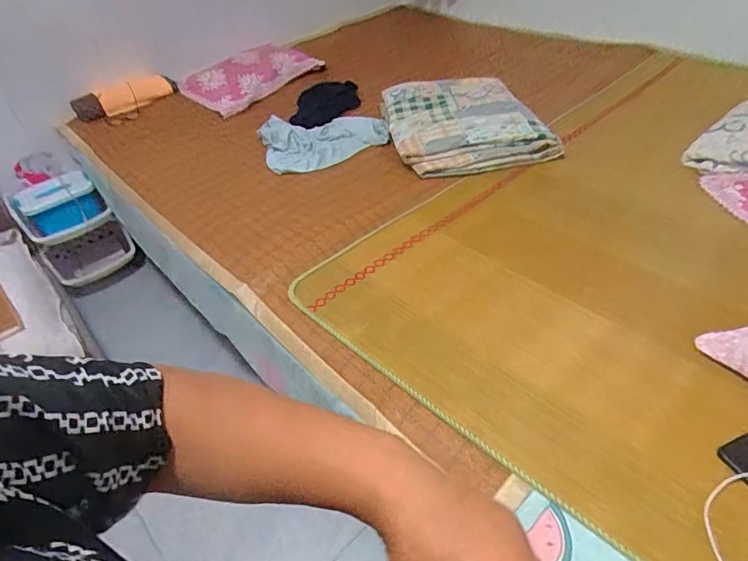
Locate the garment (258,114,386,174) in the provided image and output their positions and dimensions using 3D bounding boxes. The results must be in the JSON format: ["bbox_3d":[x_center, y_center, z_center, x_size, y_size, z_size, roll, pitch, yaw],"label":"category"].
[{"bbox_3d":[-0.172,-0.485,1.612,0.403,0.065,0.341,-15,41,-10],"label":"garment"}]

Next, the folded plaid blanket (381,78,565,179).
[{"bbox_3d":[0.284,-0.526,1.568,0.469,0.083,0.607,-8,40,-2],"label":"folded plaid blanket"}]

